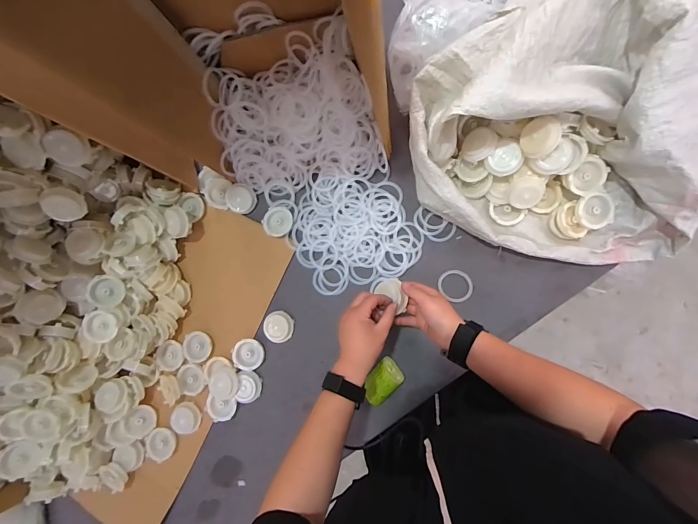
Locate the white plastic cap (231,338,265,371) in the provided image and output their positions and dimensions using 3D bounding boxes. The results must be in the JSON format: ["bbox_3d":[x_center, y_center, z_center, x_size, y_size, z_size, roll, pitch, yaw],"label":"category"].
[{"bbox_3d":[-0.190,0.175,0.614,0.057,0.012,0.057,0,84,-5],"label":"white plastic cap"}]

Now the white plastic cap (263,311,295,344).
[{"bbox_3d":[-0.131,0.121,0.605,0.053,0.022,0.055,-1,86,8],"label":"white plastic cap"}]

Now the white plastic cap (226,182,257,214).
[{"bbox_3d":[-0.211,-0.125,0.629,0.059,0.022,0.055,-1,86,8],"label":"white plastic cap"}]

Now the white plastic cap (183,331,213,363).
[{"bbox_3d":[-0.292,0.162,0.622,0.057,0.013,0.056,-1,86,8],"label":"white plastic cap"}]

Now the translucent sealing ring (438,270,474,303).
[{"bbox_3d":[0.190,0.041,0.574,0.060,0.010,0.056,-1,80,8],"label":"translucent sealing ring"}]

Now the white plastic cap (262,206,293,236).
[{"bbox_3d":[-0.136,-0.078,0.621,0.055,0.011,0.058,-1,86,8],"label":"white plastic cap"}]

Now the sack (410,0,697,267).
[{"bbox_3d":[0.407,-0.326,0.473,0.484,0.192,0.680,32,91,9],"label":"sack"}]

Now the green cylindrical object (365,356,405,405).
[{"bbox_3d":[0.058,0.206,0.561,0.049,0.045,0.073,42,92,8],"label":"green cylindrical object"}]

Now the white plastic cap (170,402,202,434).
[{"bbox_3d":[-0.306,0.293,0.609,0.045,0.025,0.055,-34,82,4],"label":"white plastic cap"}]

